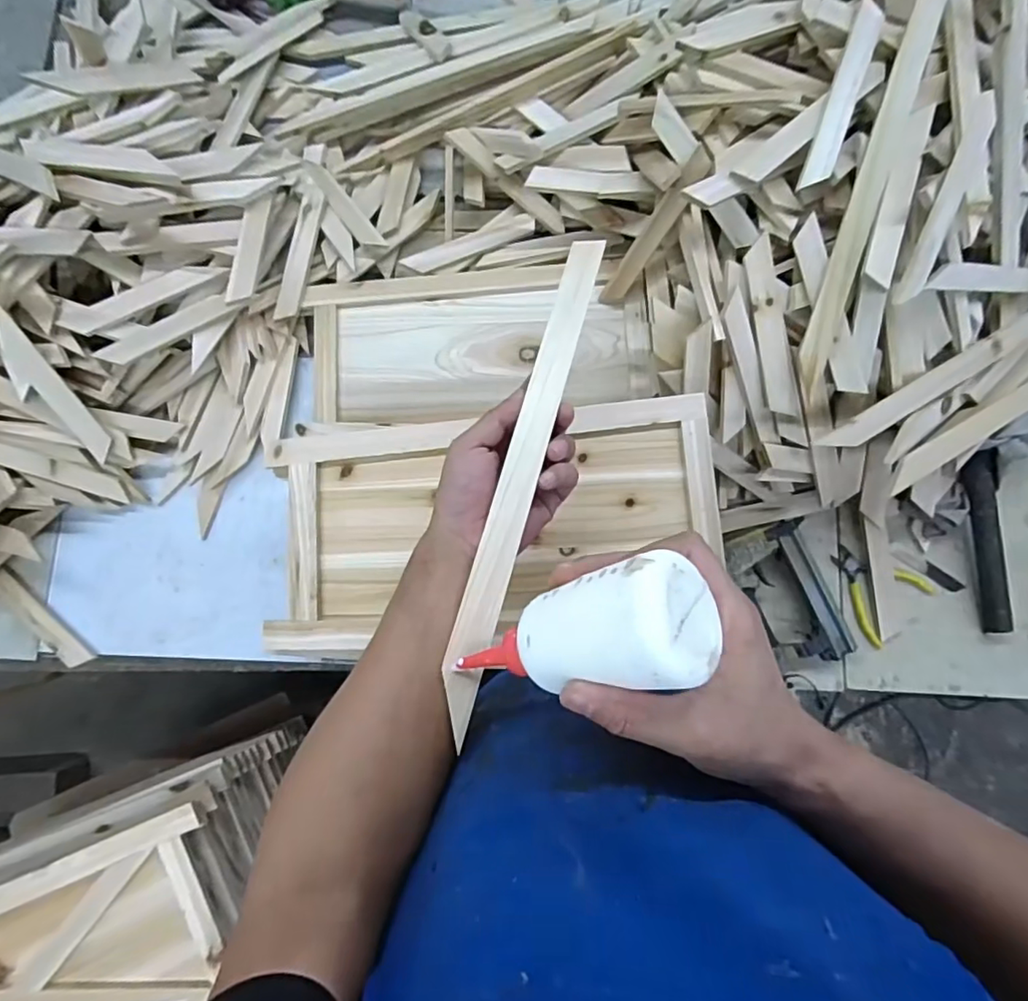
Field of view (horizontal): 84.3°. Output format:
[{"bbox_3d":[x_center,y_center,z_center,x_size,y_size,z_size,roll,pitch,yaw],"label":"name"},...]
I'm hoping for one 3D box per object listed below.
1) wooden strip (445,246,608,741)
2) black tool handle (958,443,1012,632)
[{"bbox_3d":[0.011,-0.036,0.419,0.027,0.005,0.380,16,74,2],"label":"wooden strip"},{"bbox_3d":[0.579,0.049,0.690,0.029,0.032,0.220,-8,93,-2],"label":"black tool handle"}]

